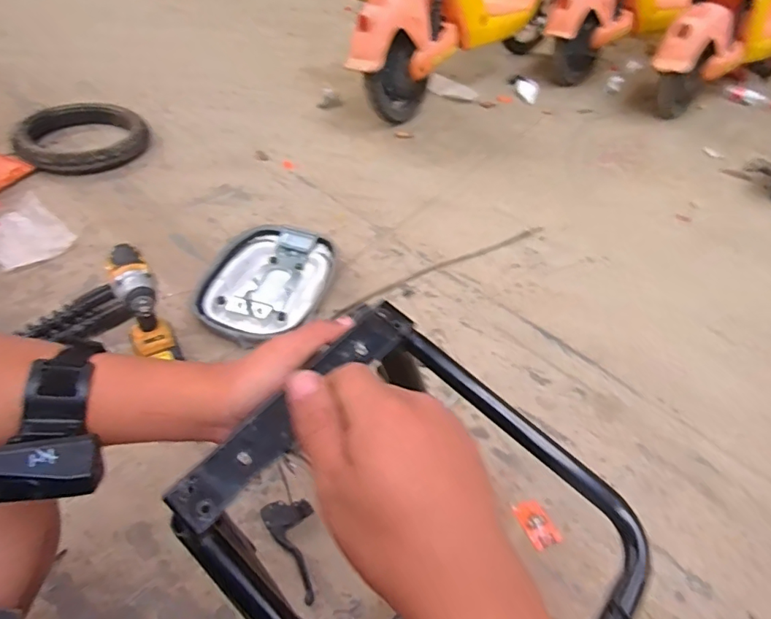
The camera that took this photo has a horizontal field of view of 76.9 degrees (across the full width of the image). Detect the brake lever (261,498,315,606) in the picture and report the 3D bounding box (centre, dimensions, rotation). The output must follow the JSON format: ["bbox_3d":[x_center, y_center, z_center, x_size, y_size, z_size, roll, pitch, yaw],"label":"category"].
[{"bbox_3d":[-0.130,0.364,0.763,0.075,0.038,0.161,-24,52,-27],"label":"brake lever"}]

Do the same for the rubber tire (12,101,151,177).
[{"bbox_3d":[-0.930,-0.539,1.495,0.358,0.084,0.346,-20,51,-26],"label":"rubber tire"}]

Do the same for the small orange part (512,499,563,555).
[{"bbox_3d":[0.253,0.360,0.815,0.047,0.019,0.078,-15,49,-22],"label":"small orange part"}]

